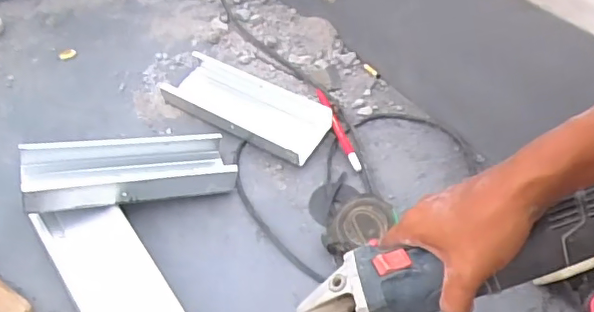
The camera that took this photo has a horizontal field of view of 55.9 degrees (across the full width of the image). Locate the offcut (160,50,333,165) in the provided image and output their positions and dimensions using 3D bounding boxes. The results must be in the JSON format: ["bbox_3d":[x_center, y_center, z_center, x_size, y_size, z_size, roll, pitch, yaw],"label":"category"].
[{"bbox_3d":[-0.066,-0.064,0.719,0.214,0.045,0.087,27,50,19],"label":"offcut"}]

